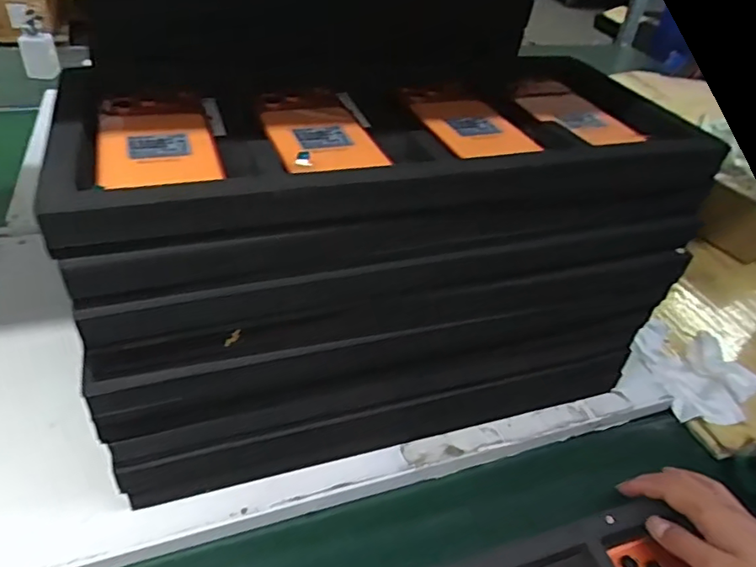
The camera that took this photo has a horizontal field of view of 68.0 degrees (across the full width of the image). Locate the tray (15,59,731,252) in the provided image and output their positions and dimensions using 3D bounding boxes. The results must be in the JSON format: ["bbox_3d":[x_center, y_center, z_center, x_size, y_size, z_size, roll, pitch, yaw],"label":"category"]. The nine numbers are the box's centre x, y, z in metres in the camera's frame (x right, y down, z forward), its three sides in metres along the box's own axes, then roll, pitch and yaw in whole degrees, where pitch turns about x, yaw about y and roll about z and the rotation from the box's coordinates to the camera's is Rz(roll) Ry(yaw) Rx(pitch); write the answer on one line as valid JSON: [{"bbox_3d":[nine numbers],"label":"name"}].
[{"bbox_3d":[0.008,-0.104,0.424,0.447,0.042,0.201,-2,39,-13],"label":"tray"}]

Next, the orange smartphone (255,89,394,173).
[{"bbox_3d":[-0.047,-0.122,0.428,0.076,0.009,0.146,-8,42,-18],"label":"orange smartphone"}]

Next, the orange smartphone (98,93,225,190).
[{"bbox_3d":[-0.155,-0.105,0.394,0.074,0.006,0.140,-9,42,-18],"label":"orange smartphone"}]

